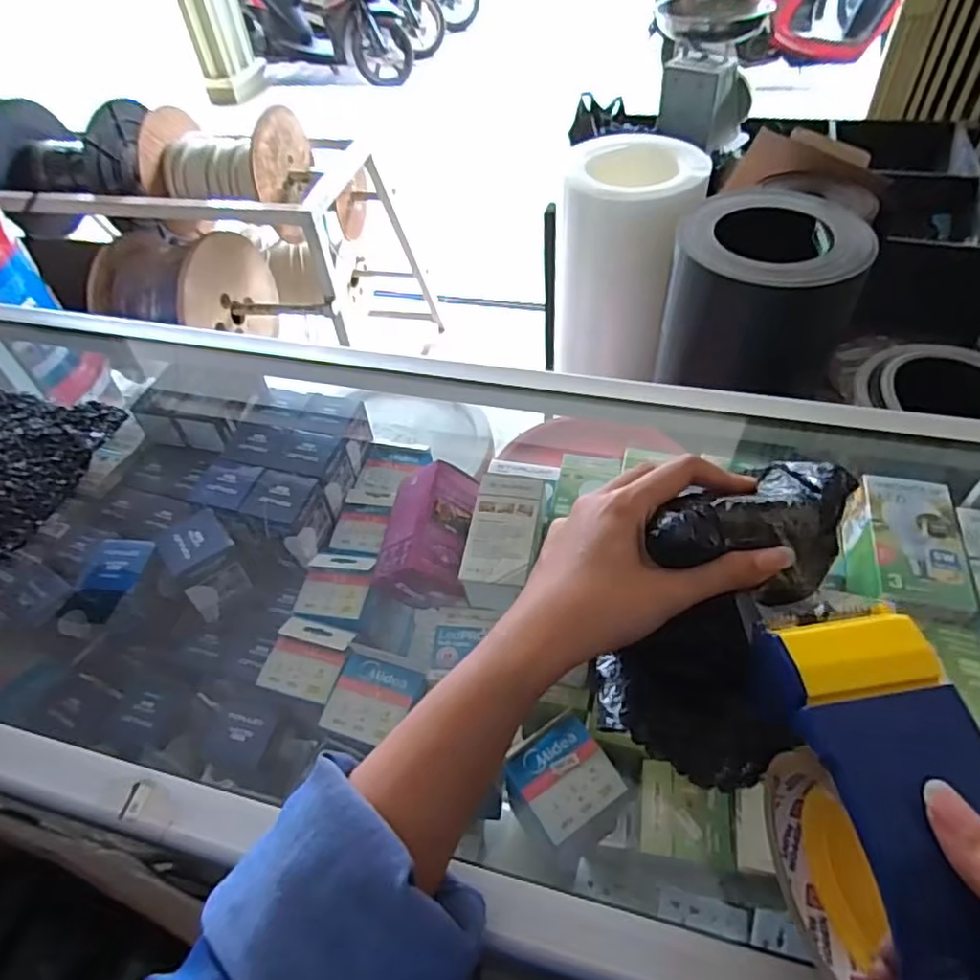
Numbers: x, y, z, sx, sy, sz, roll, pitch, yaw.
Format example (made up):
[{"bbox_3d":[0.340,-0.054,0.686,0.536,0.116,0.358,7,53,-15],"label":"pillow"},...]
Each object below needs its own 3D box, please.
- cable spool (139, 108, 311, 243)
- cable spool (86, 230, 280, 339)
[{"bbox_3d":[-0.591,-0.705,1.399,0.335,0.229,0.229,2,50,7],"label":"cable spool"},{"bbox_3d":[-0.694,-0.457,1.475,0.289,0.299,0.322,13,52,16],"label":"cable spool"}]

